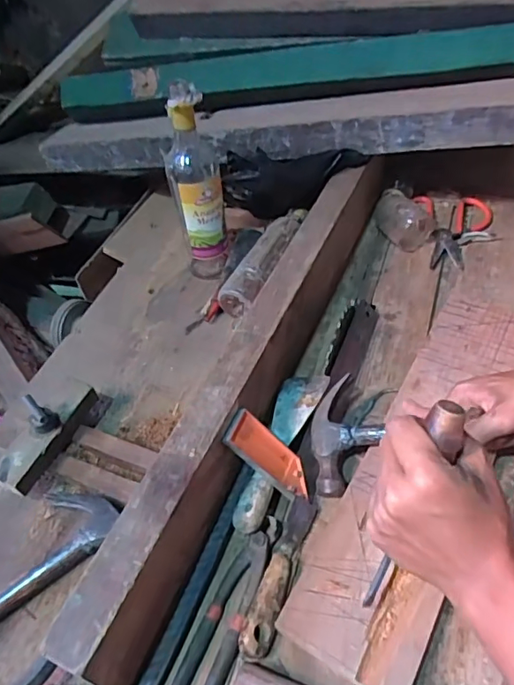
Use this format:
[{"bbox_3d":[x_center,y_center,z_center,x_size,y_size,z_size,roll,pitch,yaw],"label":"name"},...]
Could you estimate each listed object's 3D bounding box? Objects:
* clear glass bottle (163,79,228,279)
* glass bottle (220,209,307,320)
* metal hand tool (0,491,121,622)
[{"bbox_3d":[-0.083,-0.211,0.741,0.072,0.272,0.054,-11,48,-2],"label":"clear glass bottle"},{"bbox_3d":[0.019,-0.126,0.784,0.050,0.053,0.210,18,57,24],"label":"glass bottle"},{"bbox_3d":[-0.281,0.248,0.515,0.305,0.023,0.086,-37,54,-19],"label":"metal hand tool"}]

